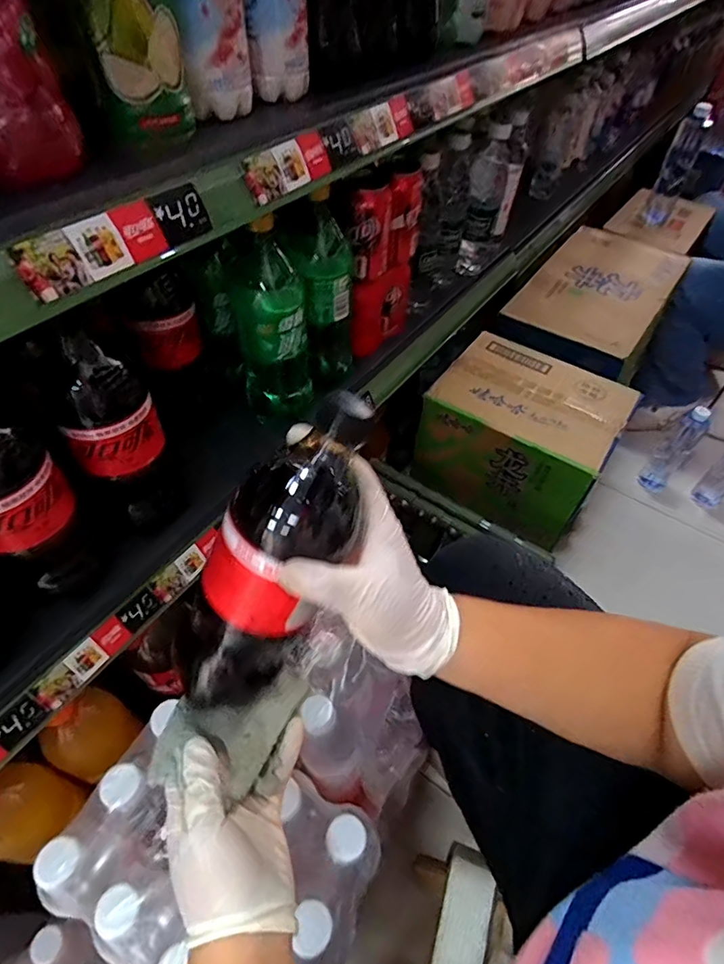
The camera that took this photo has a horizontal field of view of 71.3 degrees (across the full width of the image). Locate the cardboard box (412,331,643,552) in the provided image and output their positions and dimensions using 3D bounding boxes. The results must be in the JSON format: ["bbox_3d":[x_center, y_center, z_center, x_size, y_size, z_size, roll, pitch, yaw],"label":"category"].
[{"bbox_3d":[0.258,-0.075,0.831,0.264,0.186,0.224,30,55,20],"label":"cardboard box"}]

